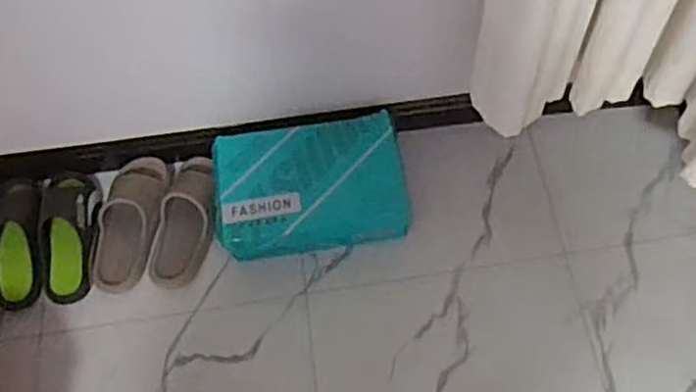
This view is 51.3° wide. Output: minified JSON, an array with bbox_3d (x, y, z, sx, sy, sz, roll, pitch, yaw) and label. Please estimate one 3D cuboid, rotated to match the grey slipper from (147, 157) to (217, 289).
[{"bbox_3d":[-0.310,0.035,1.416,0.116,0.056,0.287,6,63,5],"label":"grey slipper"}]

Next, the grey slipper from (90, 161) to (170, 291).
[{"bbox_3d":[-0.429,0.044,1.415,0.117,0.061,0.280,8,63,6],"label":"grey slipper"}]

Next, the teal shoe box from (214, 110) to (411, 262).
[{"bbox_3d":[-0.073,-0.019,1.397,0.369,0.123,0.235,-11,63,-4],"label":"teal shoe box"}]

